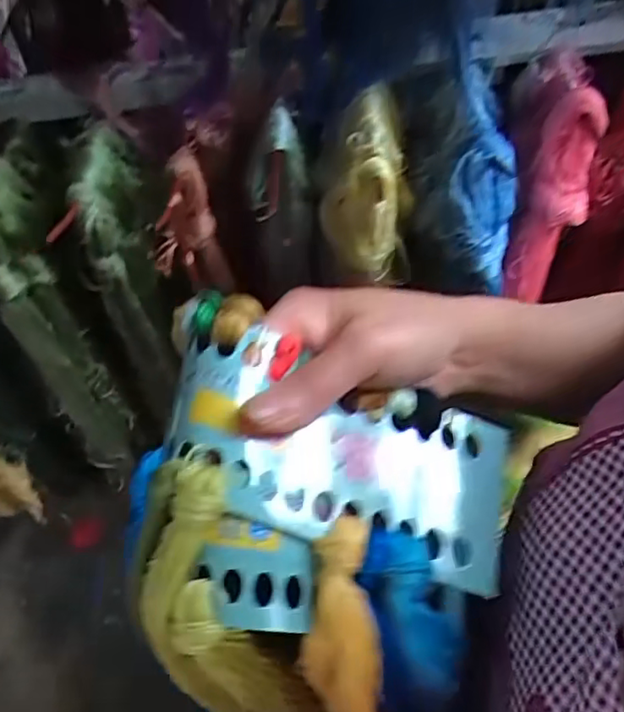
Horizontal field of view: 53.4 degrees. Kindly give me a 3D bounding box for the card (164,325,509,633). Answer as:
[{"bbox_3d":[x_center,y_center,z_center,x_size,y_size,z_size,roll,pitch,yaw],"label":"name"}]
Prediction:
[{"bbox_3d":[0.010,0.061,0.274,0.157,0.015,0.116,20,67,-8],"label":"card"}]

